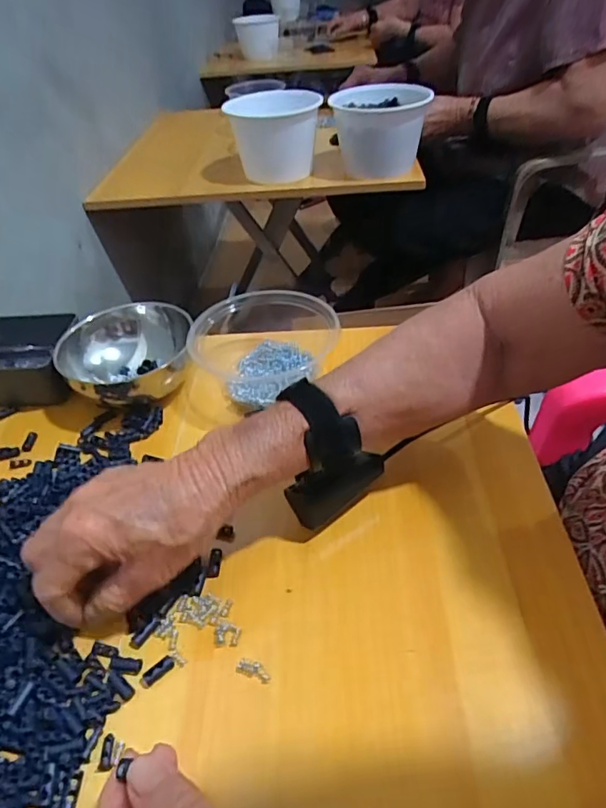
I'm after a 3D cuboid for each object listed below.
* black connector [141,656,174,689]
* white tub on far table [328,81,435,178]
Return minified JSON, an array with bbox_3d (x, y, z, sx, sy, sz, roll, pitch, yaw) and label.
[{"bbox_3d":[-0.087,0.160,0.307,0.021,0.005,0.008,-33,49,-27],"label":"black connector"},{"bbox_3d":[0.132,-0.456,0.875,0.160,0.123,0.153,-5,42,0],"label":"white tub on far table"}]

